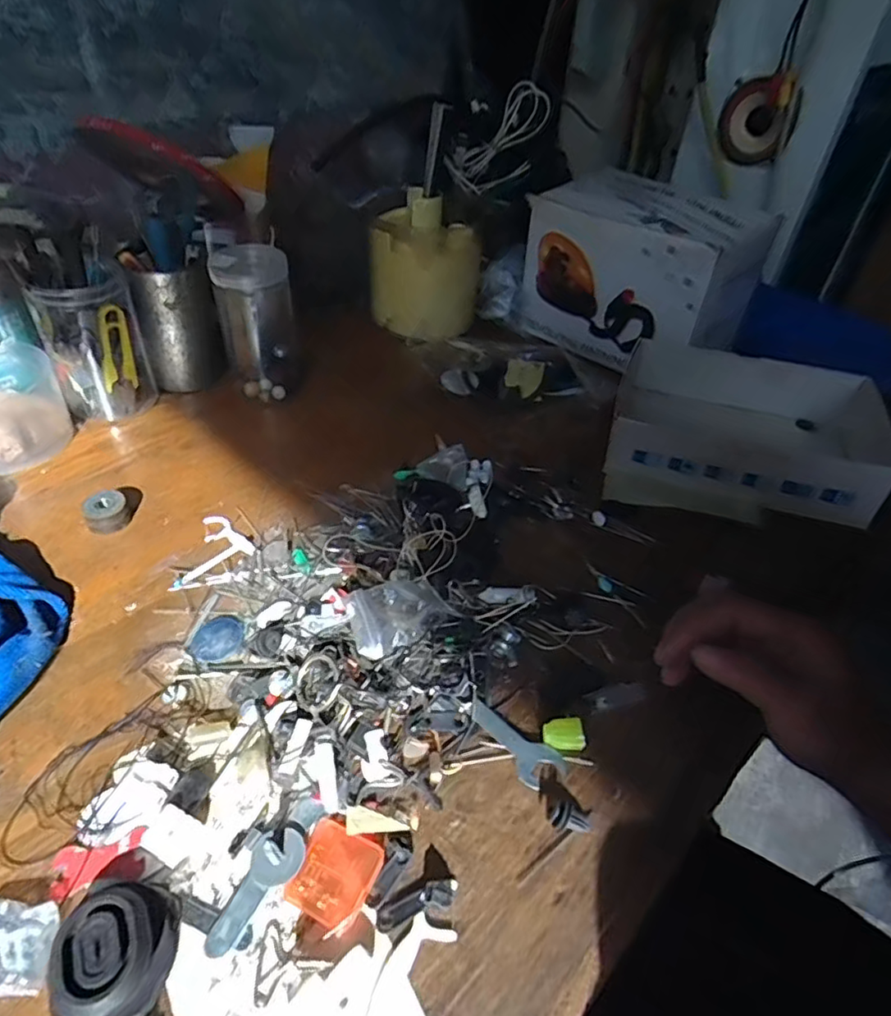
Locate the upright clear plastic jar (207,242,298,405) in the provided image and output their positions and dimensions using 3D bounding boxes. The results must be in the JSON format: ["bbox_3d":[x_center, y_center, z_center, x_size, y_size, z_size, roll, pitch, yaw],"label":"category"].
[{"bbox_3d":[-0.168,-0.164,0.529,0.051,0.121,0.052,3,41,-3],"label":"upright clear plastic jar"}]

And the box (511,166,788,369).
[{"bbox_3d":[0.203,-0.246,0.625,0.148,0.139,0.208,-31,53,-34],"label":"box"}]

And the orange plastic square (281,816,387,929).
[{"bbox_3d":[-0.050,0.163,0.265,0.036,0.004,0.036,21,44,18],"label":"orange plastic square"}]

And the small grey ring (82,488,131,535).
[{"bbox_3d":[-0.242,0.003,0.424,0.028,0.022,0.024,-20,47,-26],"label":"small grey ring"}]

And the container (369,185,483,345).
[{"bbox_3d":[-0.019,-0.261,0.646,0.114,0.117,0.092,7,41,2],"label":"container"}]

